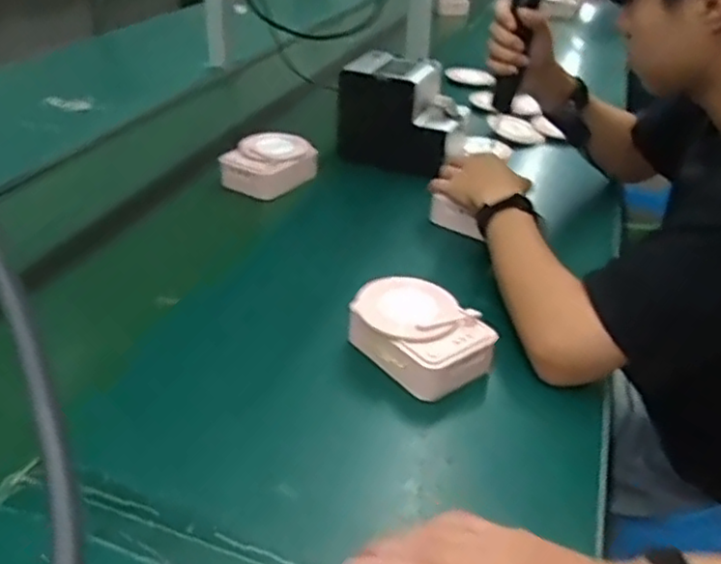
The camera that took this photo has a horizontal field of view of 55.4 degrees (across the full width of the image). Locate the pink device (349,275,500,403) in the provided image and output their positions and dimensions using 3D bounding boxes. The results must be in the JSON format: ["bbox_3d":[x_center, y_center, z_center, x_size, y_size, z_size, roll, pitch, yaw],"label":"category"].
[{"bbox_3d":[0.059,0.052,0.690,0.094,0.062,0.133,-27,43,-37],"label":"pink device"}]

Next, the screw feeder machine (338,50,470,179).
[{"bbox_3d":[0.070,-0.269,1.098,0.187,0.149,0.152,11,34,12],"label":"screw feeder machine"}]

